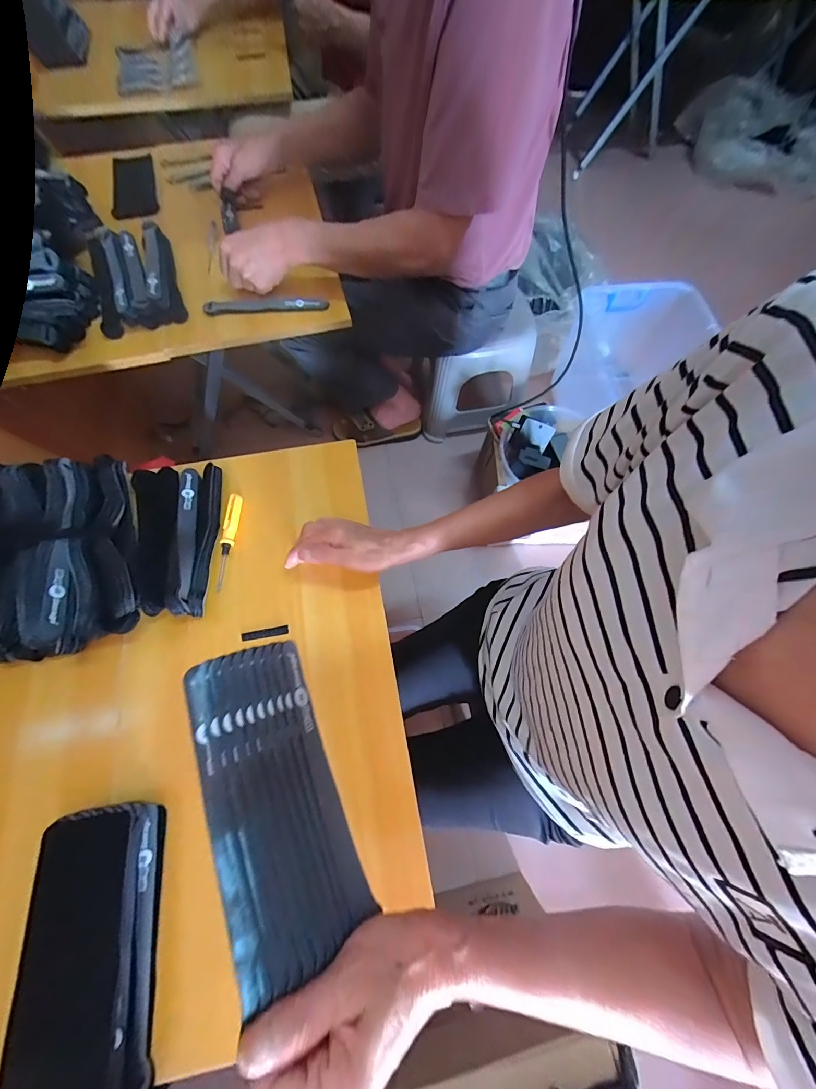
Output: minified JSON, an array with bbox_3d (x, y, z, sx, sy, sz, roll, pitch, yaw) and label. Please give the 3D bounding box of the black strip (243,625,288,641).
[{"bbox_3d":[-0.166,0.103,0.423,0.053,0.004,0.010,-10,70,-5],"label":"black strip"}]

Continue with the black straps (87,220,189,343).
[{"bbox_3d":[-0.446,-0.437,0.592,0.130,0.040,0.215,-17,71,-8],"label":"black straps"}]

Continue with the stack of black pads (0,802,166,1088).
[{"bbox_3d":[-0.268,0.347,0.309,0.093,0.050,0.213,-9,70,-5],"label":"stack of black pads"}]

